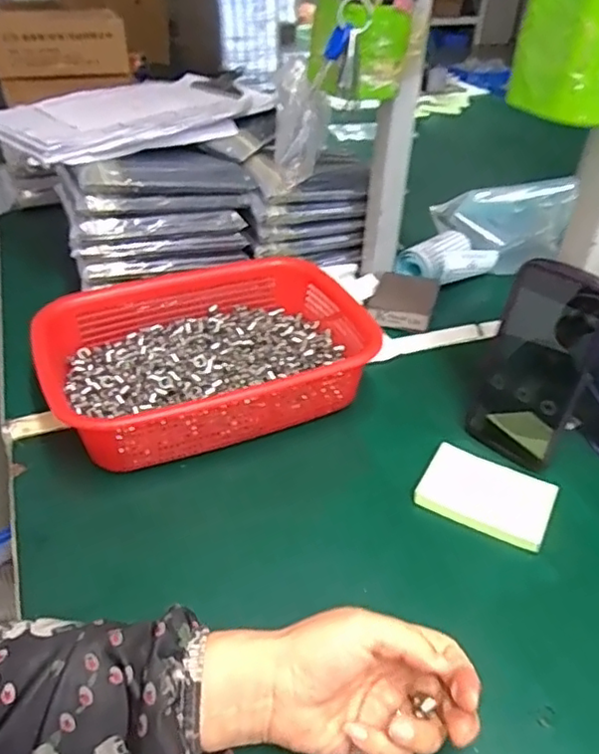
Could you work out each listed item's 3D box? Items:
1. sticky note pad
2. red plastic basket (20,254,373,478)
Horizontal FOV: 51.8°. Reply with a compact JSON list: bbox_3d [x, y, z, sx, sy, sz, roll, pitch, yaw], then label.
[{"bbox_3d":[0.147,0.093,0.487,0.097,0.015,0.064,20,40,22],"label":"sticky note pad"},{"bbox_3d":[-0.078,-0.019,0.574,0.288,0.075,0.207,-13,39,-20],"label":"red plastic basket"}]

